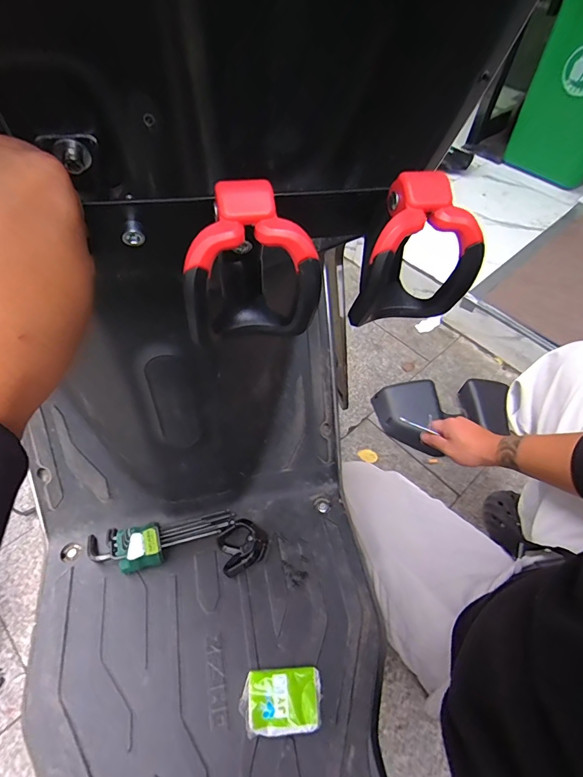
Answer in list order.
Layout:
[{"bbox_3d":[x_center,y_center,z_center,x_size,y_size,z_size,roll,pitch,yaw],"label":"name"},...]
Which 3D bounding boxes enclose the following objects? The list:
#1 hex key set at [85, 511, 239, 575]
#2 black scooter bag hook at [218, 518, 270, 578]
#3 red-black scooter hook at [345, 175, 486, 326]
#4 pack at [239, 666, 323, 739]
[{"bbox_3d":[-0.173,0.203,0.544,0.190,0.029,0.062,-6,54,-9],"label":"hex key set"},{"bbox_3d":[-0.063,0.208,0.537,0.061,0.046,0.060,2,53,-3],"label":"black scooter bag hook"},{"bbox_3d":[0.058,-0.053,0.191,0.047,0.072,0.041,27,55,15],"label":"red-black scooter hook"},{"bbox_3d":[-0.011,0.340,0.445,0.085,0.026,0.057,-1,53,-5],"label":"pack"}]

